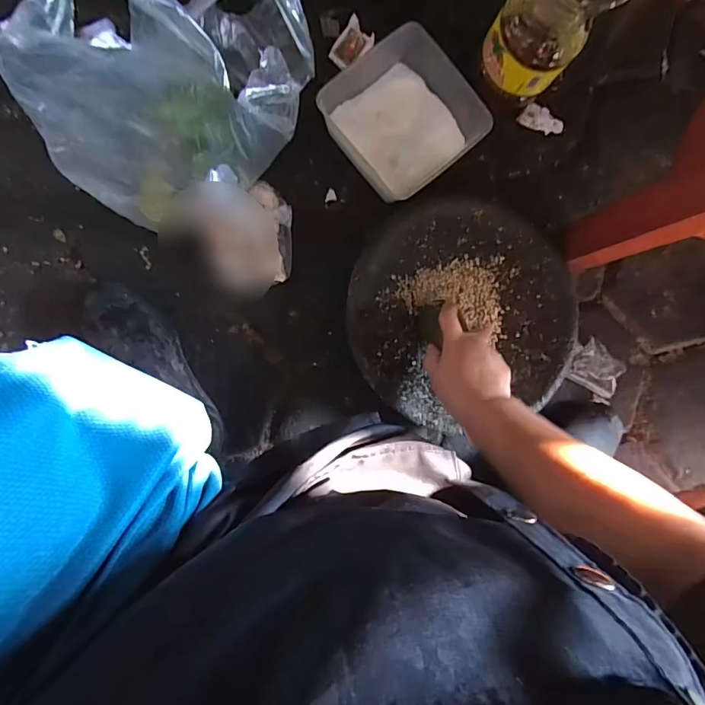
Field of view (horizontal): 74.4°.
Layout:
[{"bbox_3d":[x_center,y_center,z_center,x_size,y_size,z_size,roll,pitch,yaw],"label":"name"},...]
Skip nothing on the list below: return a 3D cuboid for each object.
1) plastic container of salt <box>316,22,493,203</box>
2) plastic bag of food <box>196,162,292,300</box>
[{"bbox_3d":[0.062,-0.305,0.604,0.166,0.066,0.167,-39,95,-5],"label":"plastic container of salt"},{"bbox_3d":[-0.137,-0.150,0.593,0.115,0.037,0.146,-2,91,-7],"label":"plastic bag of food"}]

